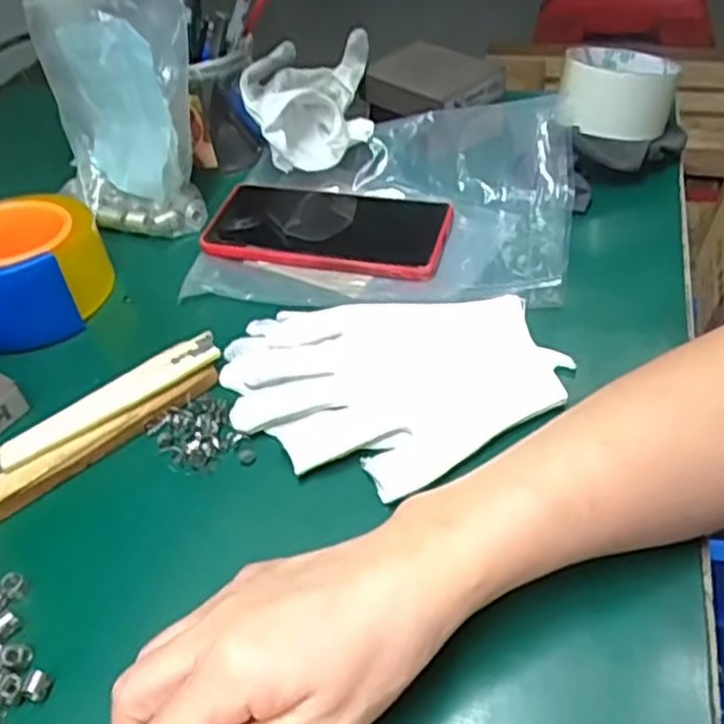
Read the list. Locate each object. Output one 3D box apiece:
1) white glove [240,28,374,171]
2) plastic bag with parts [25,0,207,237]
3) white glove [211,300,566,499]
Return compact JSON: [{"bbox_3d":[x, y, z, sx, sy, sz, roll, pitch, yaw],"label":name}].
[{"bbox_3d":[-0.041,-0.201,0.582,0.091,0.070,0.141,-3,45,1],"label":"white glove"},{"bbox_3d":[-0.181,-0.184,0.539,0.135,0.173,0.027,6,21,26],"label":"plastic bag with parts"},{"bbox_3d":[0.014,0.014,0.397,0.178,0.020,0.120,-3,43,3],"label":"white glove"}]

